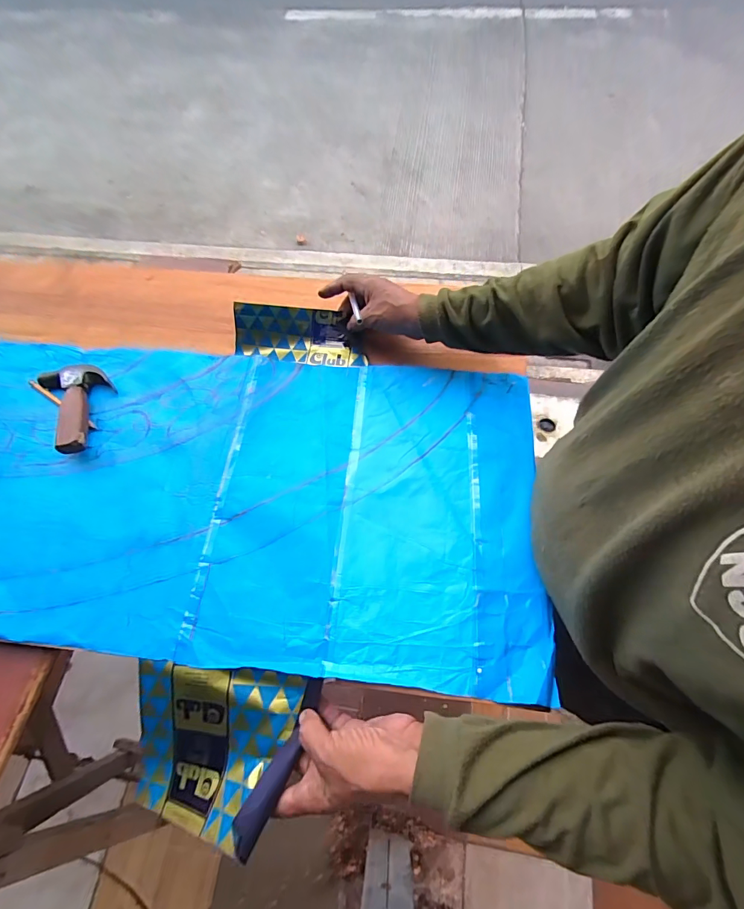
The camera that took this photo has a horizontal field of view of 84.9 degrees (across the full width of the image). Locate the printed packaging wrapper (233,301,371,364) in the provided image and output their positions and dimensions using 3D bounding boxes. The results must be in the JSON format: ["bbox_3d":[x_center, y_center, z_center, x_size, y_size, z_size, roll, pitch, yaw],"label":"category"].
[{"bbox_3d":[-0.106,-0.176,0.605,0.191,0.065,0.075,9,65,-4],"label":"printed packaging wrapper"}]

